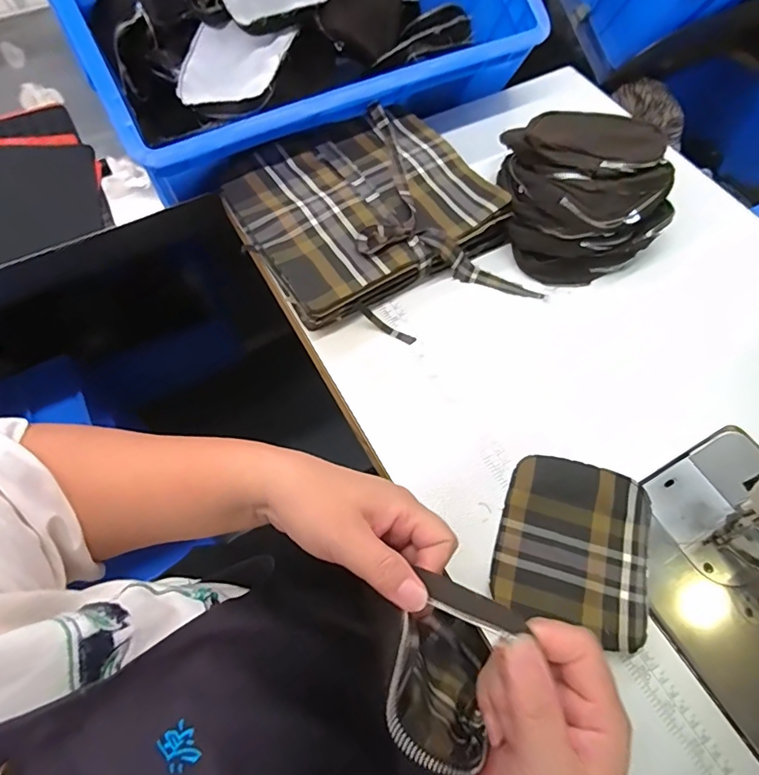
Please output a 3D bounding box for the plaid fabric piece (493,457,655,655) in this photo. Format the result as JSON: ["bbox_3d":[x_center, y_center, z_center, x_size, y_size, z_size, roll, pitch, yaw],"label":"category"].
[{"bbox_3d":[0.157,0.124,0.390,0.113,0.013,0.131,15,64,8],"label":"plaid fabric piece"}]

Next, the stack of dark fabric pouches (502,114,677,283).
[{"bbox_3d":[0.218,-0.212,0.517,0.160,0.088,0.180,-3,63,-1],"label":"stack of dark fabric pouches"}]

